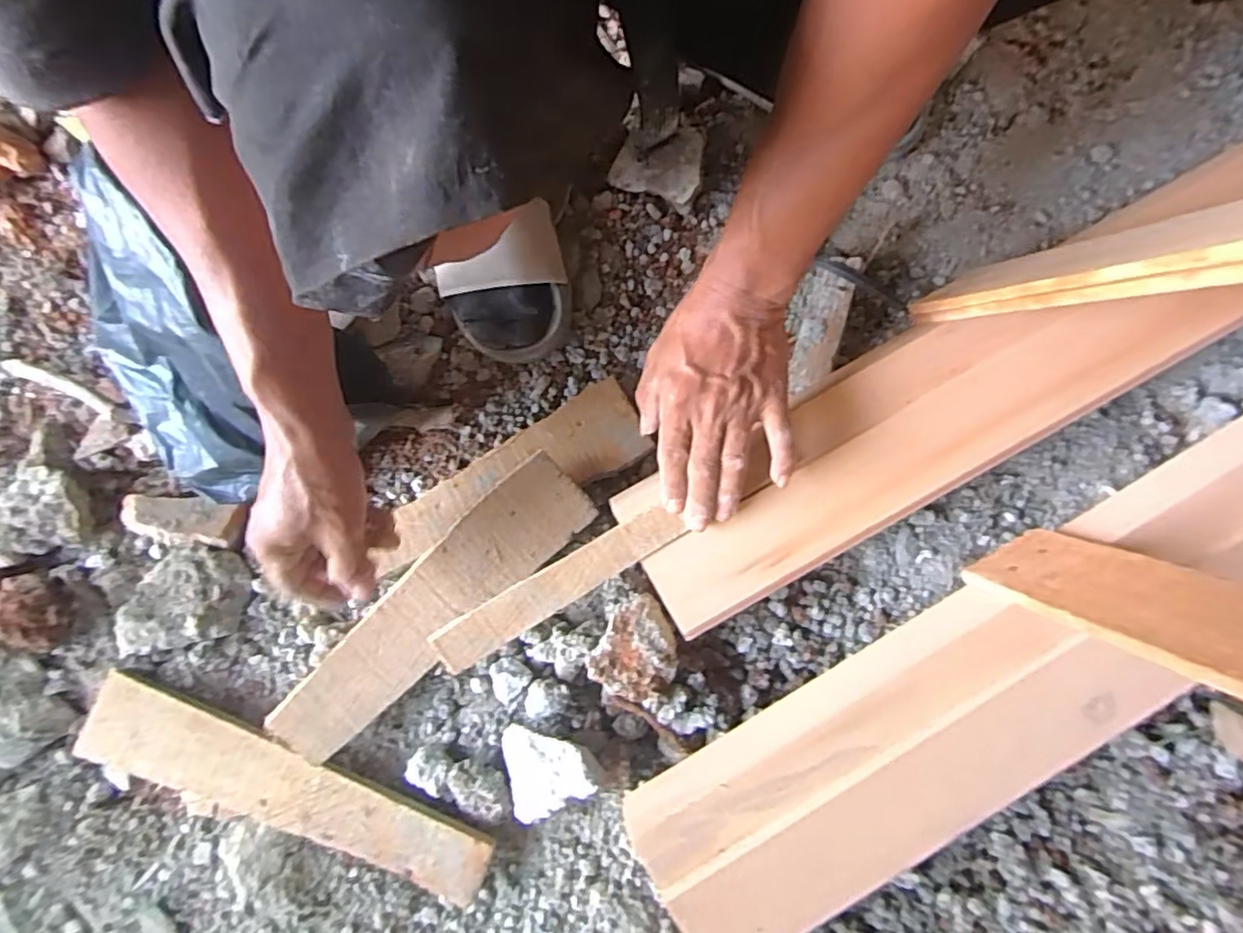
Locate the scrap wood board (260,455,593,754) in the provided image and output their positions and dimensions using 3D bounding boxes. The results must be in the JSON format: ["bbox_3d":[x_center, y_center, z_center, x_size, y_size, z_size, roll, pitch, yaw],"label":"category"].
[{"bbox_3d":[-0.143,0.104,0.467,0.275,0.020,0.065,-43,80,-7],"label":"scrap wood board"}]

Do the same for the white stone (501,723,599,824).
[{"bbox_3d":[-0.054,0.224,0.441,0.074,0.050,0.068,0,82,2],"label":"white stone"}]

